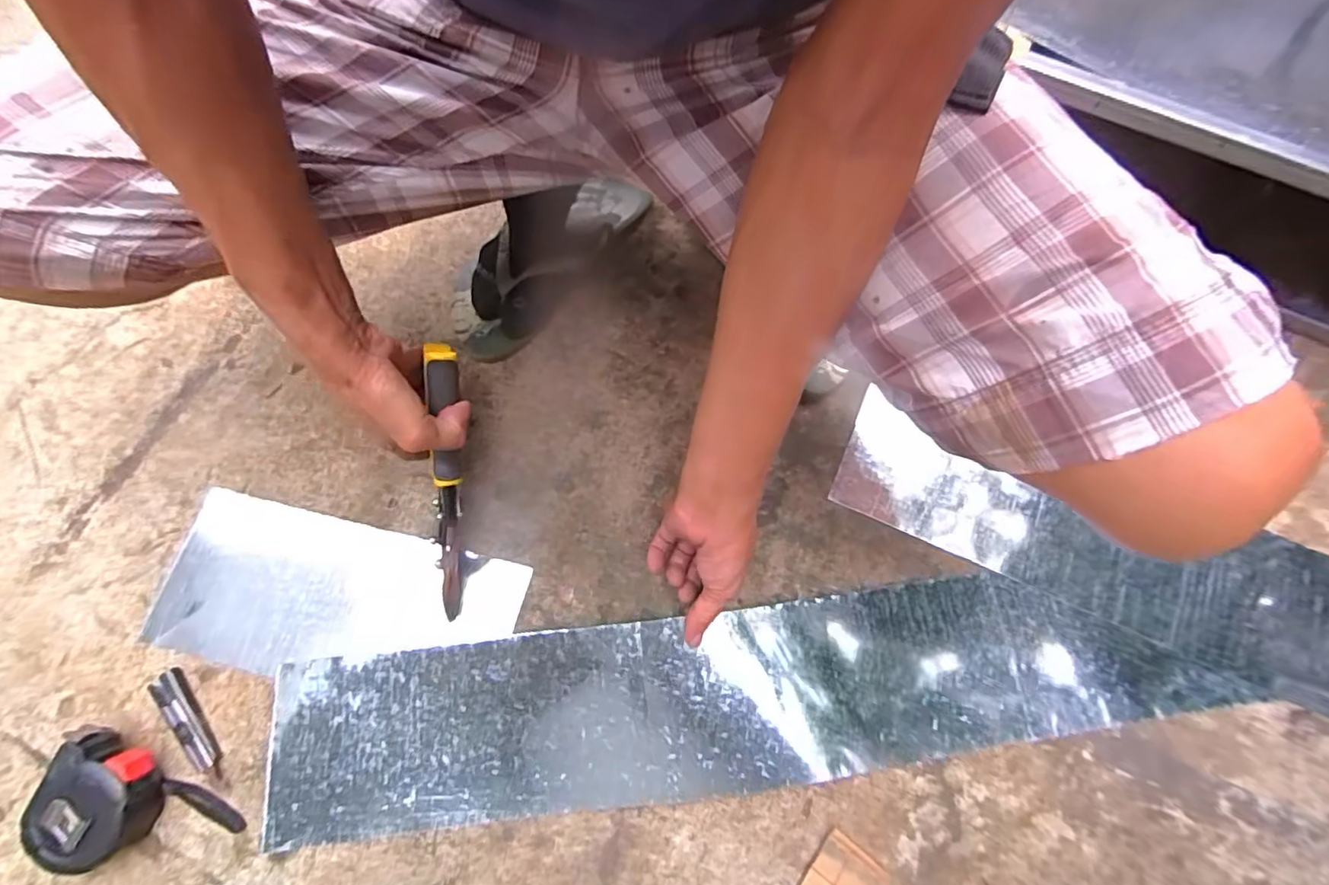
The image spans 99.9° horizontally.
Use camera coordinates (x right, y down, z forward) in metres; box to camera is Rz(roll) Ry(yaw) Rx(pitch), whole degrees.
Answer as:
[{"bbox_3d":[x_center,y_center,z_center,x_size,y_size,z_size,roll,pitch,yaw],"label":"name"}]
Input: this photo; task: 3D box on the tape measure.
[{"bbox_3d":[-0.433,0.276,0.429,0.069,0.051,0.083,24,72,7],"label":"tape measure"}]

